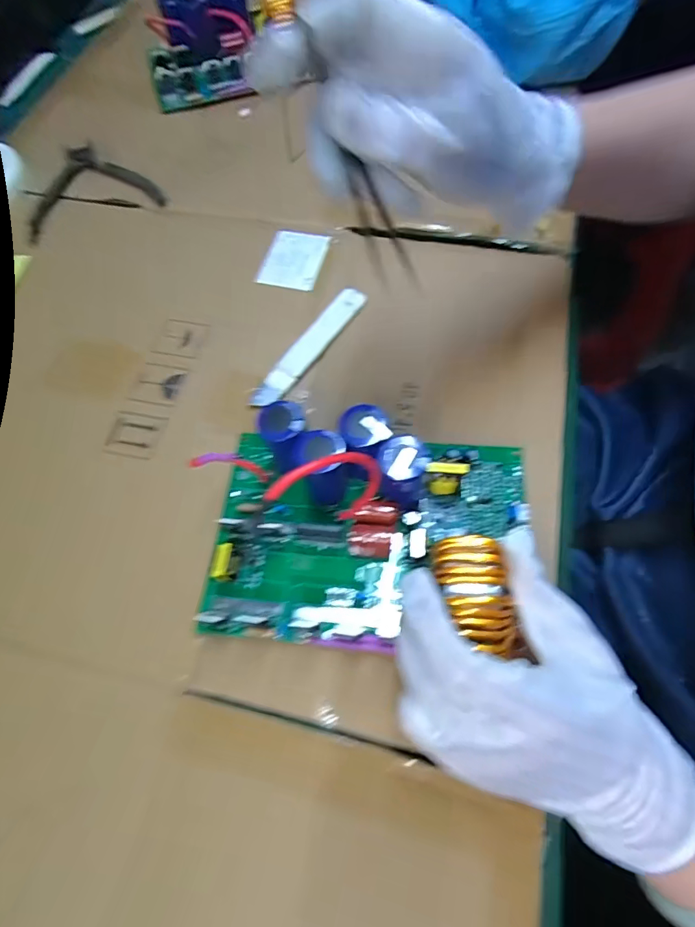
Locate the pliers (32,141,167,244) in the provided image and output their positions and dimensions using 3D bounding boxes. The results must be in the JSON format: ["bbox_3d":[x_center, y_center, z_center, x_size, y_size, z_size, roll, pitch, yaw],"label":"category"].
[{"bbox_3d":[-0.263,-0.283,0.466,0.129,0.011,0.116,-23,66,-9],"label":"pliers"}]

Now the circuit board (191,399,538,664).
[{"bbox_3d":[0.012,0.035,0.269,0.191,0.065,0.134,3,65,4],"label":"circuit board"}]

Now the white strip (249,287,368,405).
[{"bbox_3d":[-0.028,-0.092,0.367,0.023,0.009,0.131,30,69,15],"label":"white strip"}]

